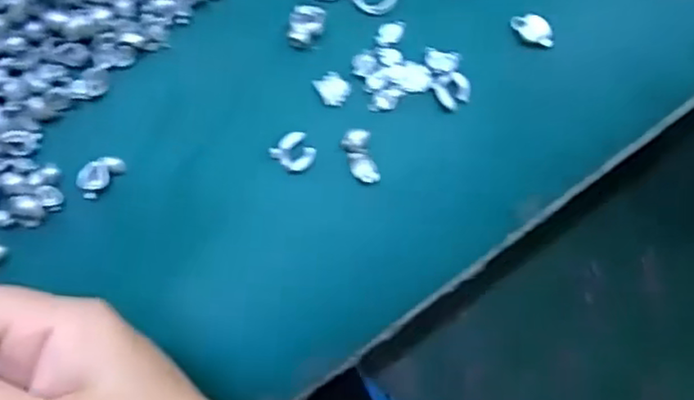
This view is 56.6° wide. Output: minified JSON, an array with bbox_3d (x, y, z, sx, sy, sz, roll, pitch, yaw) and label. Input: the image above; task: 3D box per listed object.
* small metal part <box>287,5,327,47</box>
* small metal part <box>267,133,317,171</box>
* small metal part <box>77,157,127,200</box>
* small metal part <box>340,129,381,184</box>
[{"bbox_3d":[-0.018,-0.077,0.287,0.015,0.008,0.017,9,81,-4],"label":"small metal part"},{"bbox_3d":[-0.023,-0.020,0.283,0.017,0.007,0.016,1,82,-6],"label":"small metal part"},{"bbox_3d":[-0.104,-0.011,0.271,0.011,0.007,0.020,42,80,1],"label":"small metal part"},{"bbox_3d":[0.006,-0.019,0.284,0.013,0.007,0.025,-12,84,-7],"label":"small metal part"}]

